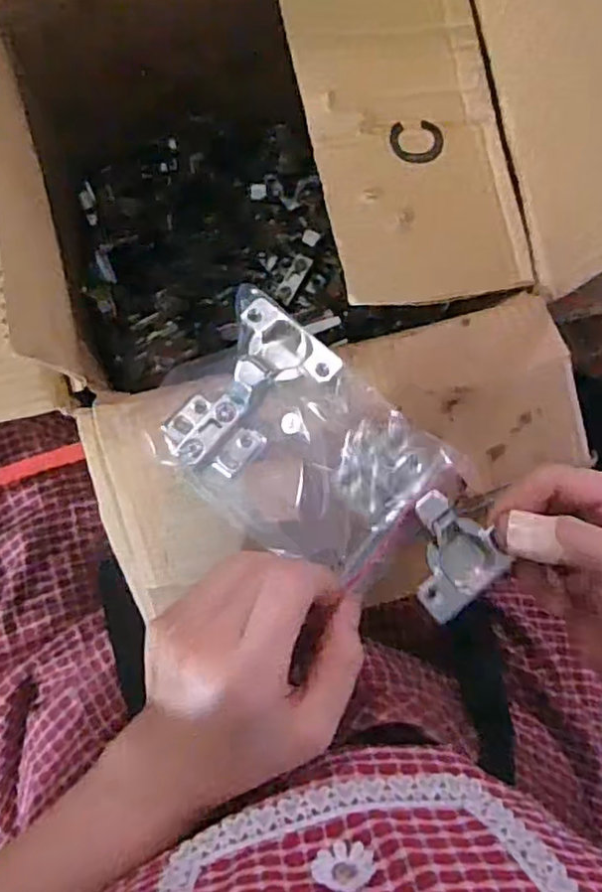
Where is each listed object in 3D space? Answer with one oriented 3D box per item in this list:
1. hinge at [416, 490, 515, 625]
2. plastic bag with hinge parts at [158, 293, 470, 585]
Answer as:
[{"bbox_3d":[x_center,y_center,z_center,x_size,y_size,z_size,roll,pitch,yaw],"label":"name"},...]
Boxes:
[{"bbox_3d":[0.069,0.050,0.329,0.045,0.022,0.053,-33,87,-8],"label":"hinge"},{"bbox_3d":[-0.003,-0.002,0.349,0.135,0.050,0.102,42,82,1],"label":"plastic bag with hinge parts"}]

